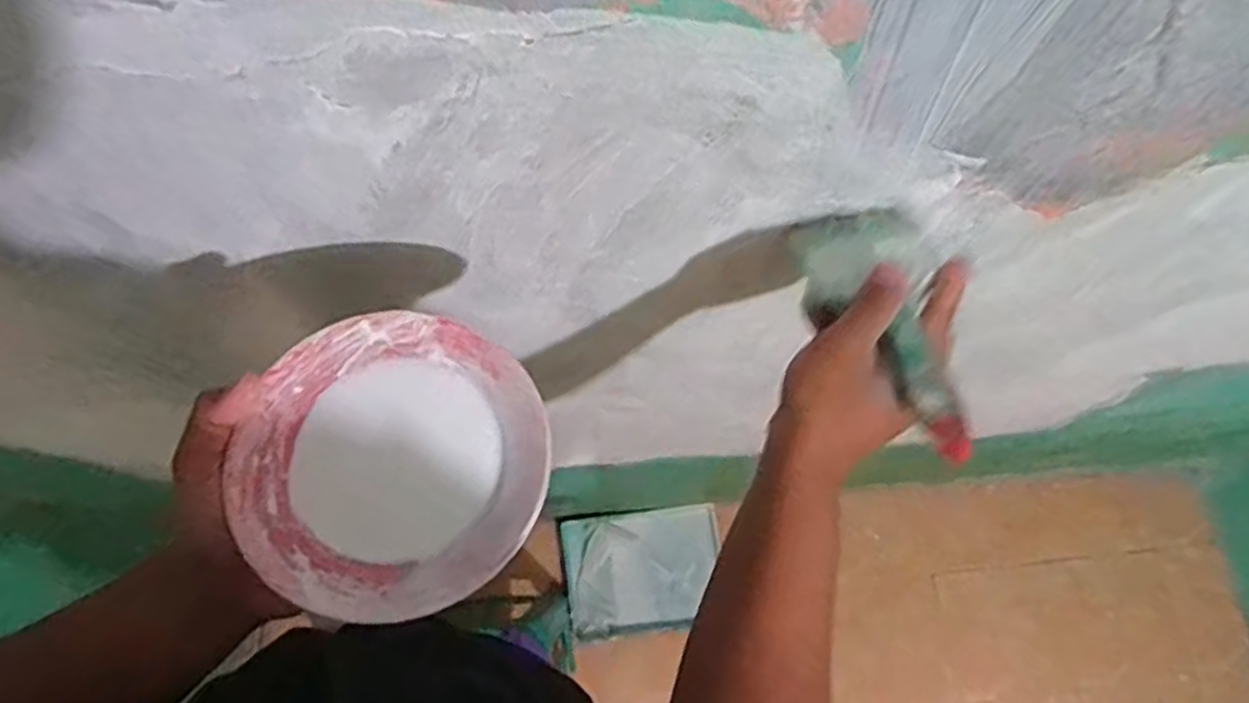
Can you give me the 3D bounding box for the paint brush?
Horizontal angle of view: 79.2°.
[{"bbox_3d":[0.149,-0.017,0.415,0.077,0.023,0.170,-9,47,-3],"label":"paint brush"}]

